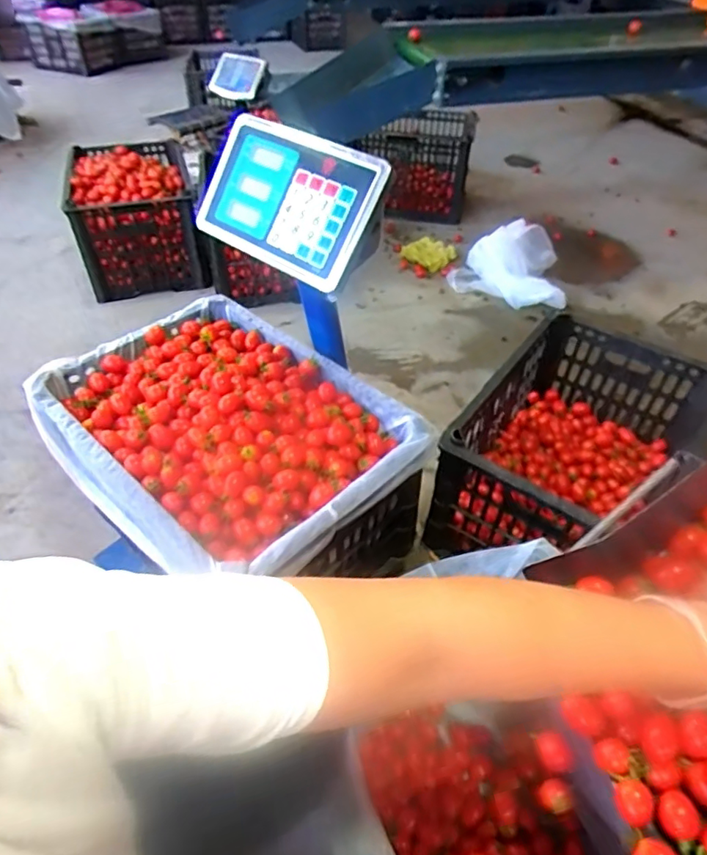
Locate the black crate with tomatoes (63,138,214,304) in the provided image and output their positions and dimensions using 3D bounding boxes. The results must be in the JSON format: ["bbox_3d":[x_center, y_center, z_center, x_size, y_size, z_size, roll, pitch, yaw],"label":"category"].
[{"bbox_3d":[-0.667,-0.656,1.663,0.335,0.285,0.499,-13,47,-15],"label":"black crate with tomatoes"}]

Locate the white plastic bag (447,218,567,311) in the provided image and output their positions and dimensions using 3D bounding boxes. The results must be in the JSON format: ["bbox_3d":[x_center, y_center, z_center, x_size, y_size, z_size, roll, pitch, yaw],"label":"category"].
[{"bbox_3d":[0.508,-0.513,1.660,0.363,0.135,0.271,24,49,21],"label":"white plastic bag"}]

